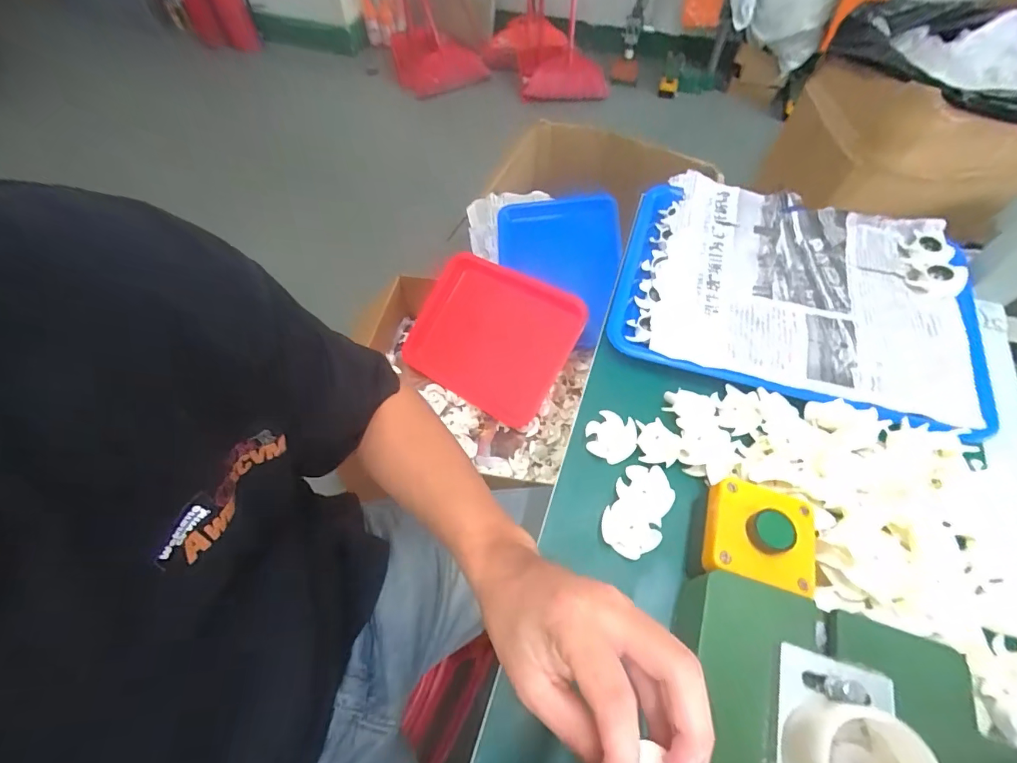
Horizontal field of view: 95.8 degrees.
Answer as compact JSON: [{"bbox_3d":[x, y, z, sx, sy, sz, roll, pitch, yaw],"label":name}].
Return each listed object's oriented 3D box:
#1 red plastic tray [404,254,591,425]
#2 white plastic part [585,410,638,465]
[{"bbox_3d":[-0.048,-0.097,0.946,0.383,0.032,0.278,29,106,33],"label":"red plastic tray"},{"bbox_3d":[0.090,0.049,0.406,0.043,0.007,0.043,-5,68,13],"label":"white plastic part"}]

